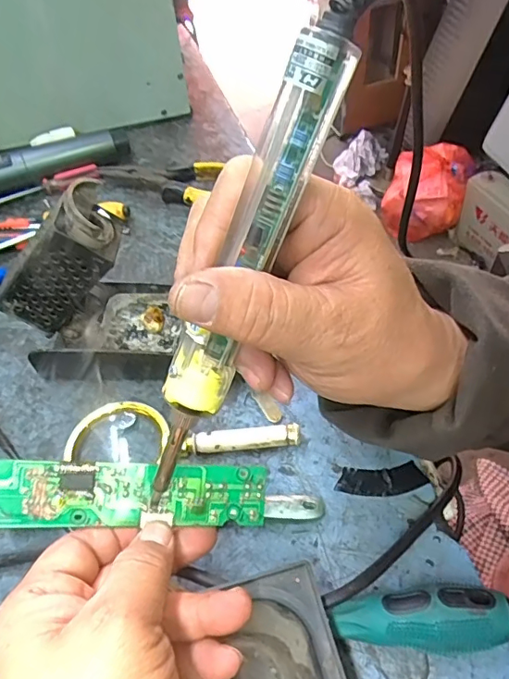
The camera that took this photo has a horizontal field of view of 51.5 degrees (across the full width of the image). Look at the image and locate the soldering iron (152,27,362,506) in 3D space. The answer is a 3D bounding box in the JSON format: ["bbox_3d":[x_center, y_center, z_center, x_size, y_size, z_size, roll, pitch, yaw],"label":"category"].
[{"bbox_3d":[-0.011,-0.011,0.207,0.020,0.199,0.022,37,28,28],"label":"soldering iron"}]

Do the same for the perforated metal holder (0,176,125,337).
[{"bbox_3d":[-0.120,-0.047,0.327,0.046,0.116,0.031,19,44,-32],"label":"perforated metal holder"}]

